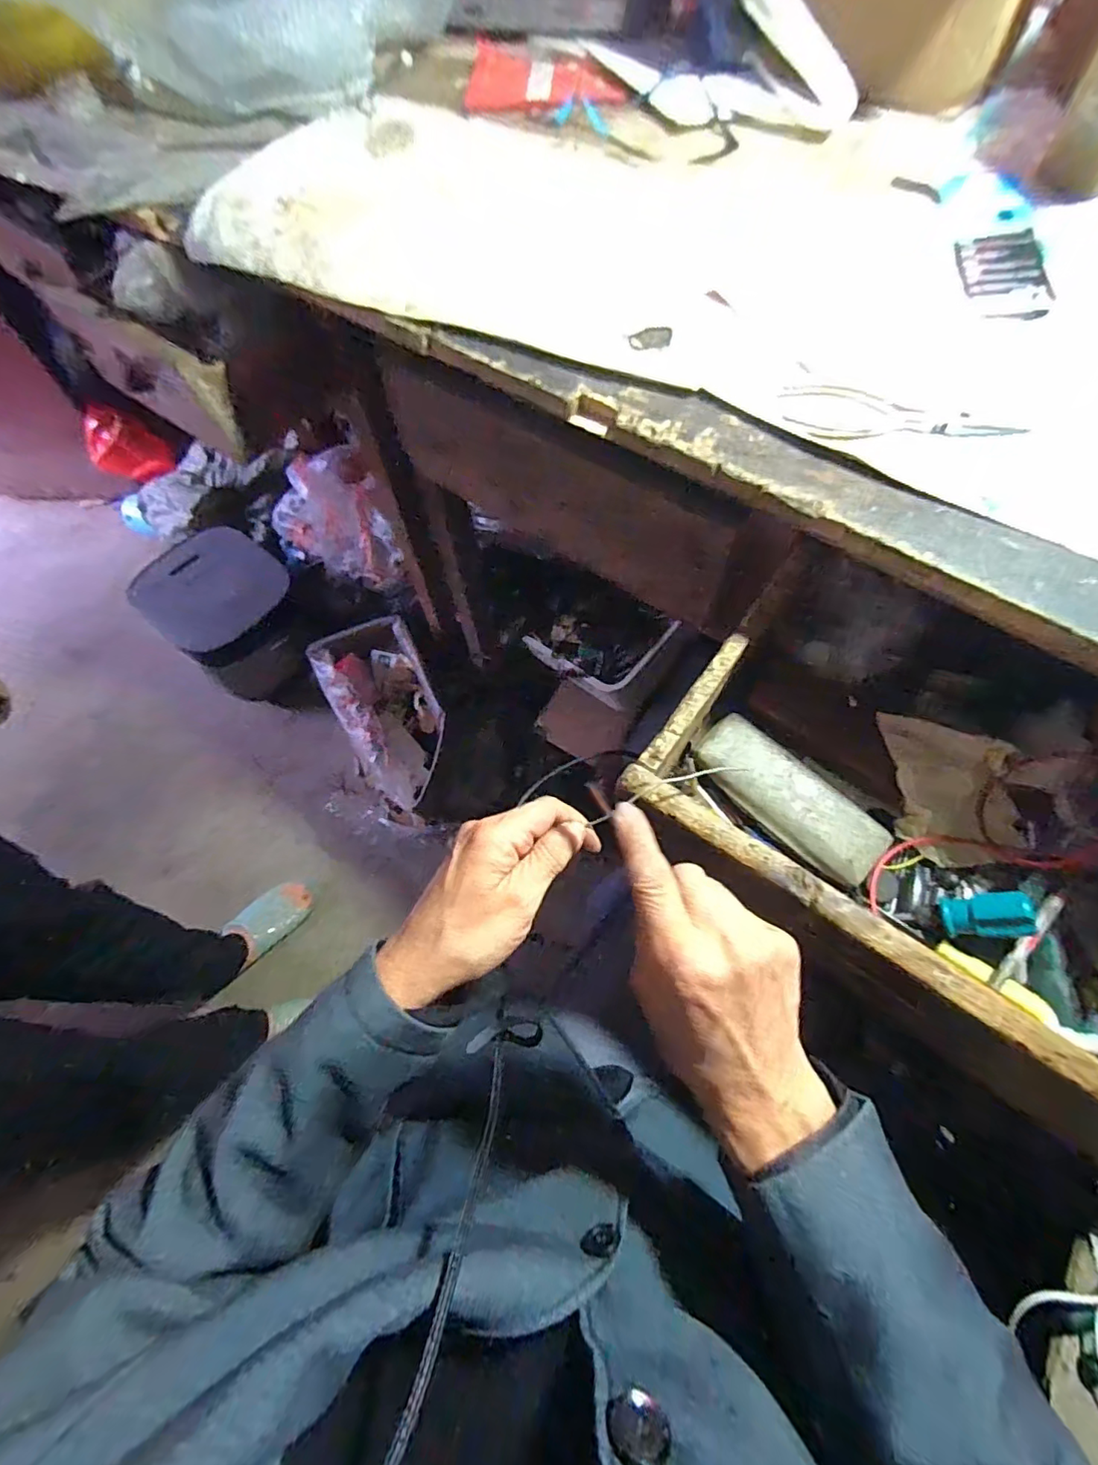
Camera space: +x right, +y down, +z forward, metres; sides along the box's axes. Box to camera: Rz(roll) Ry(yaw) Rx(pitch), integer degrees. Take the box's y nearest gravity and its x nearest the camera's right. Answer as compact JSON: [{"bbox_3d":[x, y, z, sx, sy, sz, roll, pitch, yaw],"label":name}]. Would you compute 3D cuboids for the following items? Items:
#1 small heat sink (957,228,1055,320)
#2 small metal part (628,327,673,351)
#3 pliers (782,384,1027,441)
[{"bbox_3d":[0.338,-0.342,0.415,0.053,0.008,0.095,5,67,3],"label":"small heat sink"},{"bbox_3d":[0.077,-0.300,0.424,0.032,0.004,0.028,-3,66,0],"label":"small metal part"},{"bbox_3d":[0.230,-0.212,0.372,0.145,0.006,0.046,6,67,4],"label":"pliers"}]

